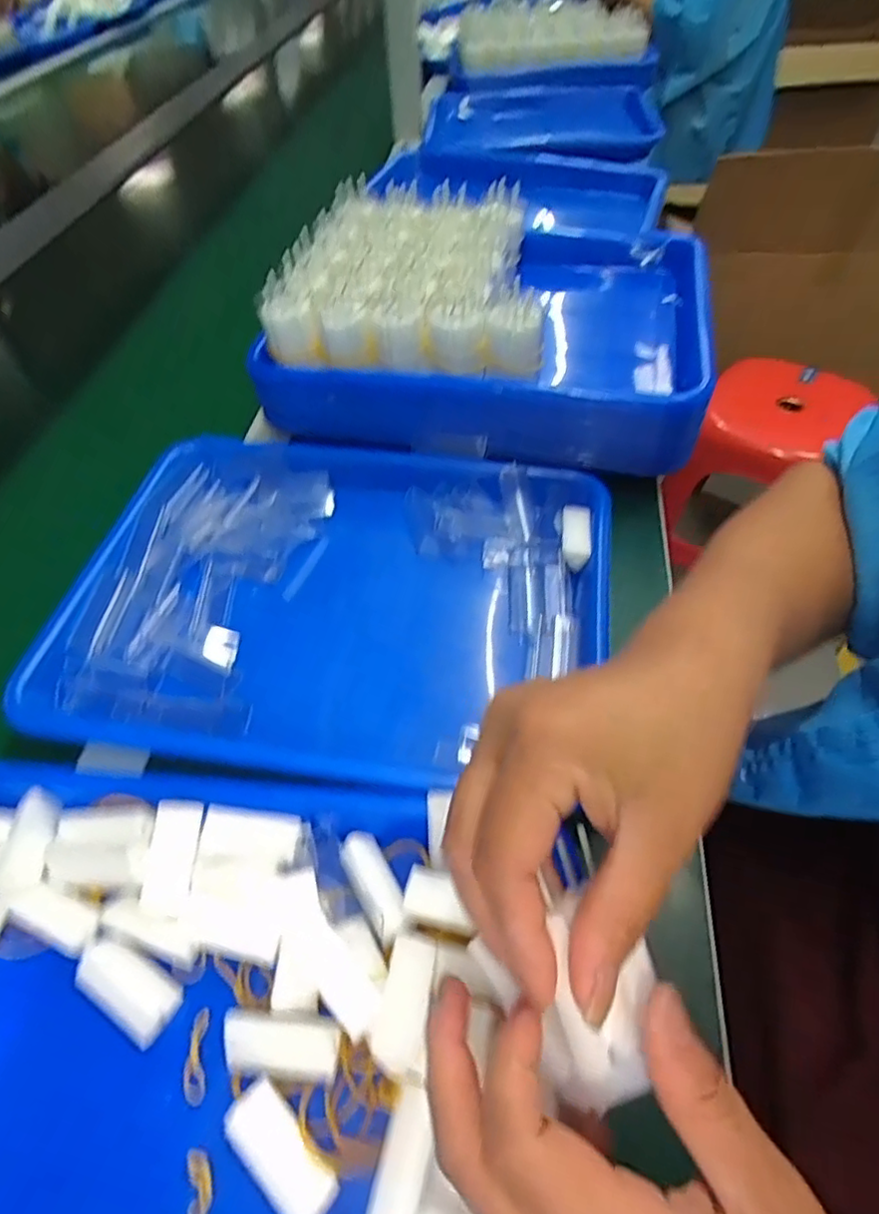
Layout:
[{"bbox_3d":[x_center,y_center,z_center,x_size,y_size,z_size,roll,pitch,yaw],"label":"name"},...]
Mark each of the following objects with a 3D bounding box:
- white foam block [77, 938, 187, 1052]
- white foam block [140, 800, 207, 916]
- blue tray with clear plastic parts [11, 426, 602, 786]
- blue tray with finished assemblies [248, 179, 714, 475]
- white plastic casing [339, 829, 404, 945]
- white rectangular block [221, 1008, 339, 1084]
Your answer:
[{"bbox_3d":[-0.137,0.166,0.269,0.047,0.010,0.023,25,57,21],"label":"white foam block"},{"bbox_3d":[-0.124,0.114,0.285,0.020,0.010,0.049,-1,52,2],"label":"white foam block"},{"bbox_3d":[-0.064,-0.002,0.414,0.334,0.067,0.252,7,53,8],"label":"blue tray with clear plastic parts"},{"bbox_3d":[0.043,-0.252,0.510,0.323,0.096,0.277,9,53,9],"label":"blue tray with finished assemblies"},{"bbox_3d":[-0.030,0.127,0.284,0.017,0.013,0.049,-26,55,-16],"label":"white plastic casing"},{"bbox_3d":[-0.064,0.179,0.252,0.047,0.009,0.022,5,71,4],"label":"white rectangular block"}]

